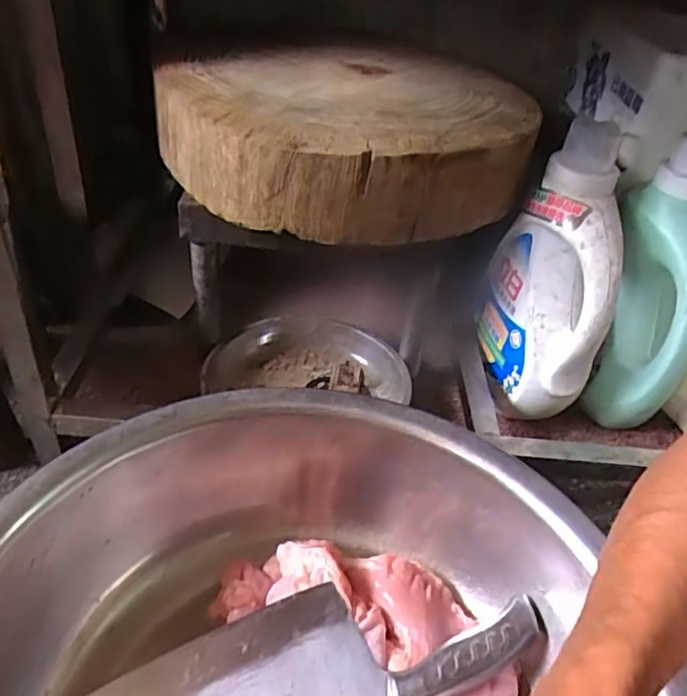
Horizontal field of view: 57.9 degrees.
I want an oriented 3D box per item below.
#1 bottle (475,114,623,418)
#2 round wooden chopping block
[{"bbox_3d":[0.198,-0.067,0.596,0.077,0.245,0.148,4,41,-6],"label":"bottle"},{"bbox_3d":[0.021,-0.209,0.599,0.337,0.079,0.271,-21,49,-30],"label":"round wooden chopping block"}]

